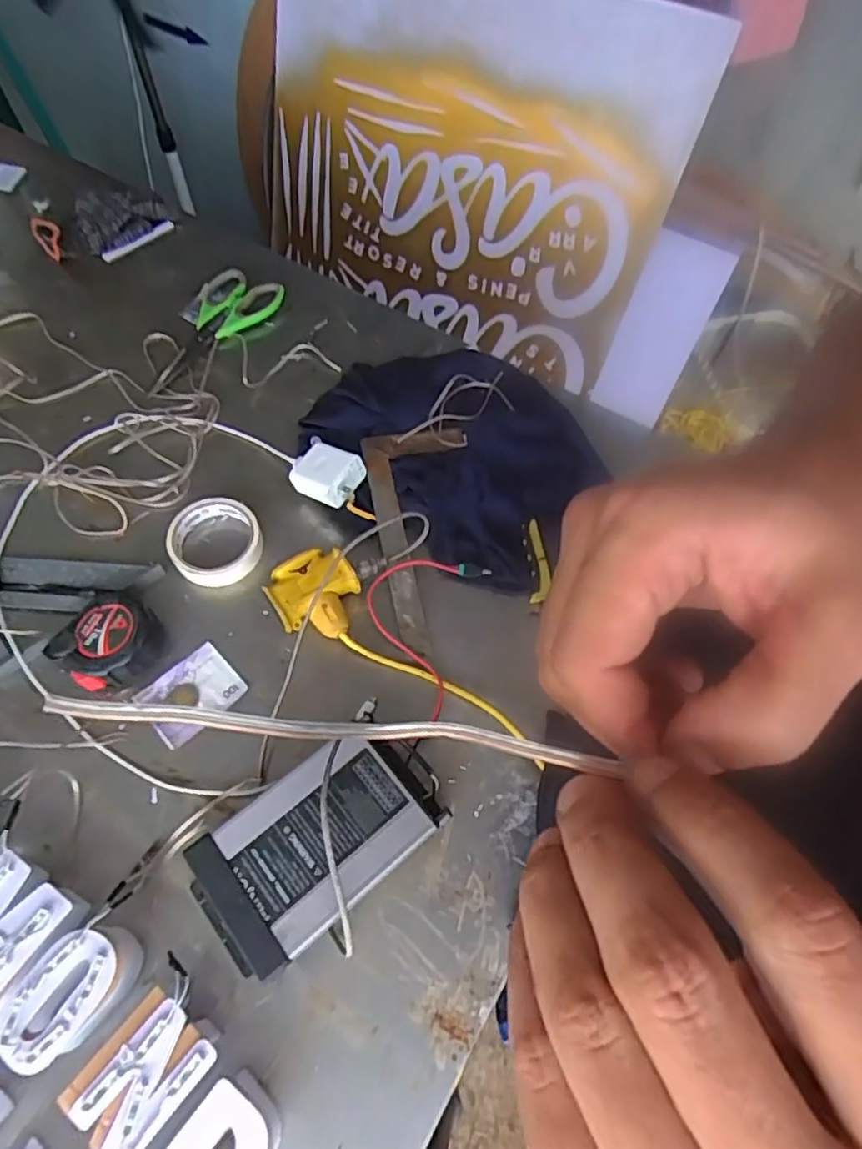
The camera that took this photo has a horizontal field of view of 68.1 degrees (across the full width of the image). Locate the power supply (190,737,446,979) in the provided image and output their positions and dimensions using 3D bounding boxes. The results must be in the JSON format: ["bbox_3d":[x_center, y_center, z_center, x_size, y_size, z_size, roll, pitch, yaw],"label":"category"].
[{"bbox_3d":[-0.090,0.211,0.505,0.189,0.051,0.110,-35,70,-21],"label":"power supply"}]

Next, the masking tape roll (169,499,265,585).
[{"bbox_3d":[-0.216,-0.032,0.643,0.088,0.029,0.086,2,61,-4],"label":"masking tape roll"}]

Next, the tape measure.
[{"bbox_3d":[-0.295,0.059,0.585,0.081,0.035,0.085,2,61,-4],"label":"tape measure"}]

